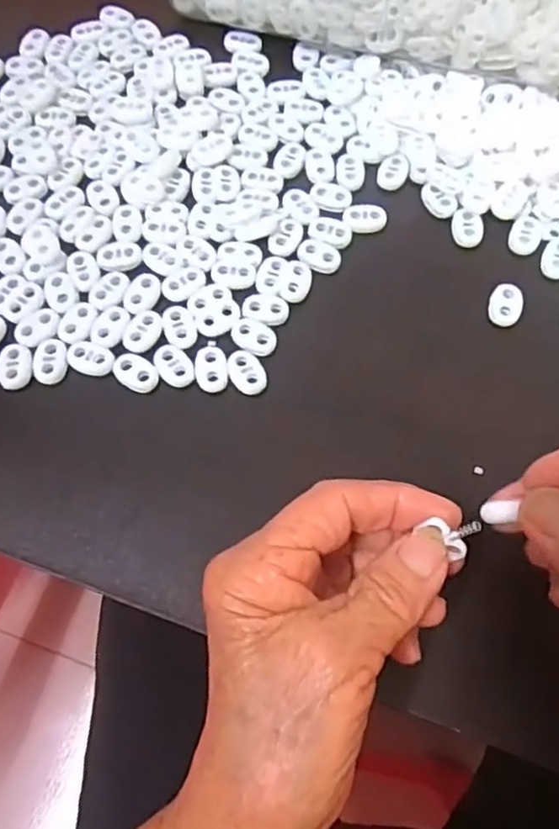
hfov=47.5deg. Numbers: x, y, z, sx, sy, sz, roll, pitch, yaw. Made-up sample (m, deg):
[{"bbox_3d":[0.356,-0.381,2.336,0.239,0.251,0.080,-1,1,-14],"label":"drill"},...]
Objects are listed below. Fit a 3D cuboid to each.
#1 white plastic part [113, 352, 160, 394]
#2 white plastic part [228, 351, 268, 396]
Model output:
[{"bbox_3d":[-0.067,-0.020,0.295,0.023,0.004,0.015,38,72,13],"label":"white plastic part"},{"bbox_3d":[-0.015,-0.020,0.296,0.016,0.004,0.023,-33,72,-13],"label":"white plastic part"}]

